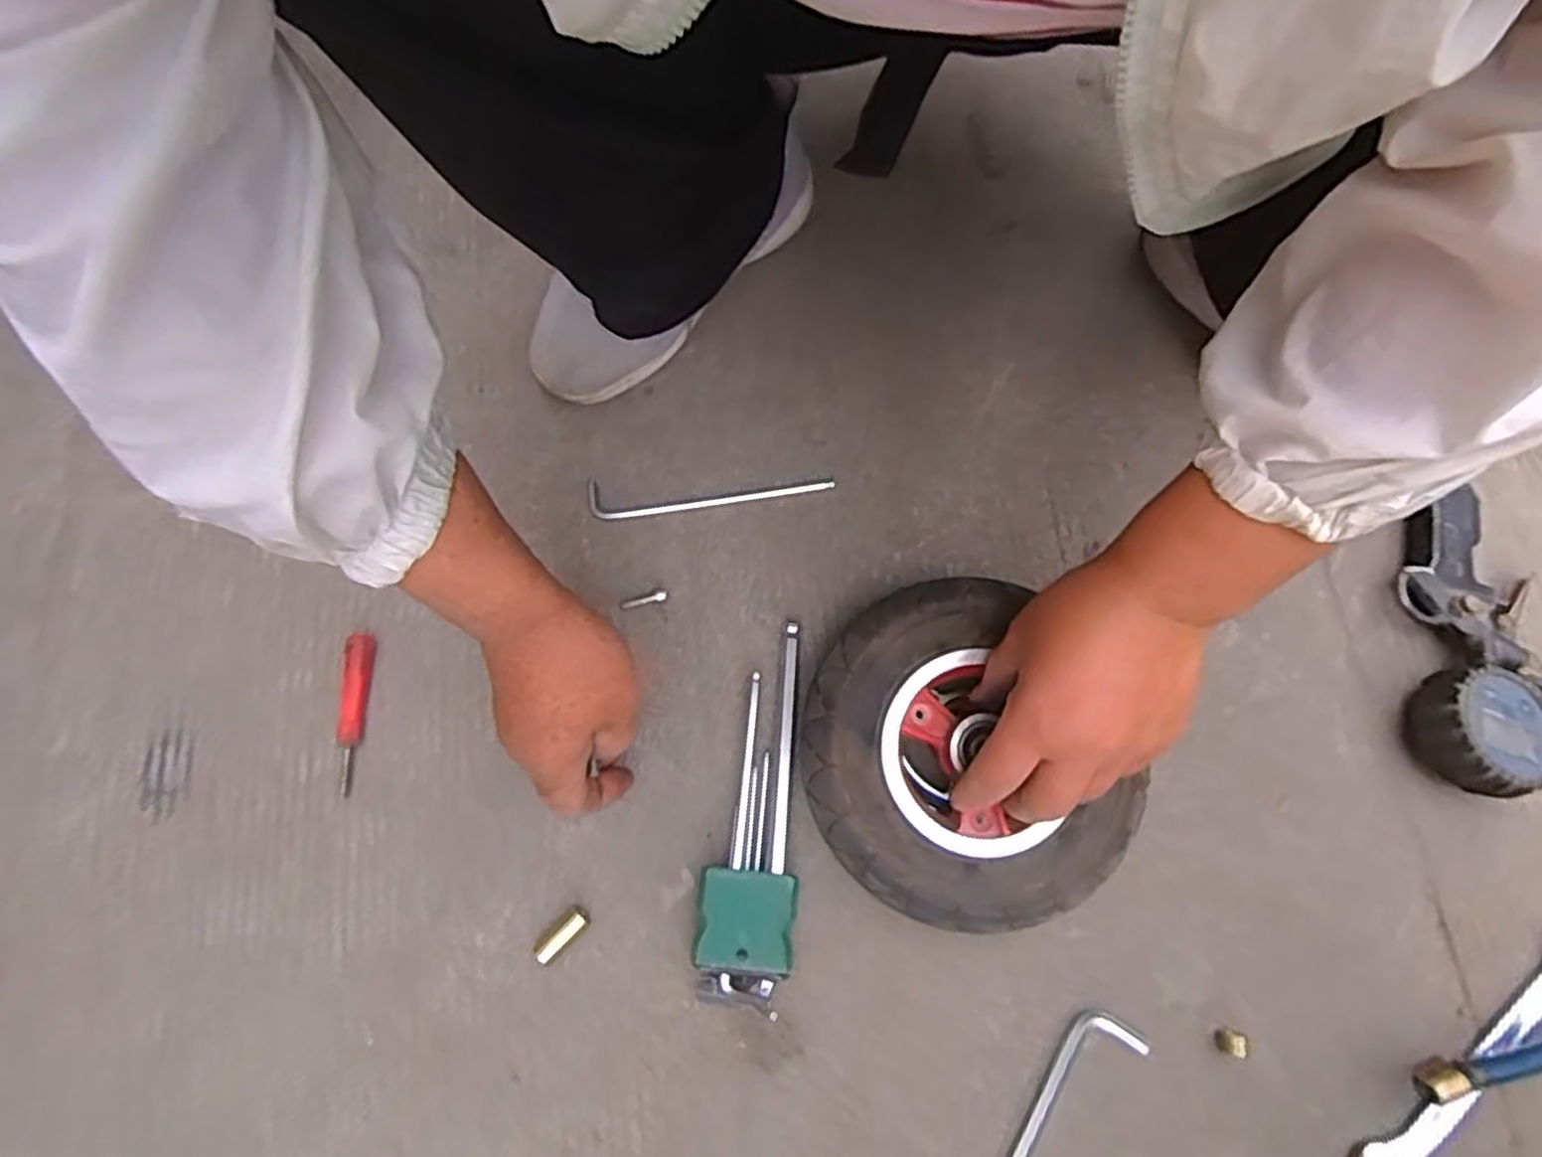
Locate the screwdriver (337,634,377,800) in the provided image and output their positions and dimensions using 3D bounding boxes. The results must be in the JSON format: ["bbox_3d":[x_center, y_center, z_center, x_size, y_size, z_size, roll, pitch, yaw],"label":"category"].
[{"bbox_3d":[-0.244,0.078,0.460,0.016,0.015,0.091,-1,73,-1],"label":"screwdriver"}]

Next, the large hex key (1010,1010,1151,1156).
[{"bbox_3d":[0.127,0.304,0.396,0.032,0.013,0.186,36,76,9],"label":"large hex key"}]

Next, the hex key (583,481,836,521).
[{"bbox_3d":[-0.038,-0.053,0.509,0.156,0.004,0.025,-3,73,-2],"label":"hex key"}]

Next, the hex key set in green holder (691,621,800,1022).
[{"bbox_3d":[-0.009,0.126,0.443,0.048,0.029,0.200,6,73,1],"label":"hex key set in green holder"}]

